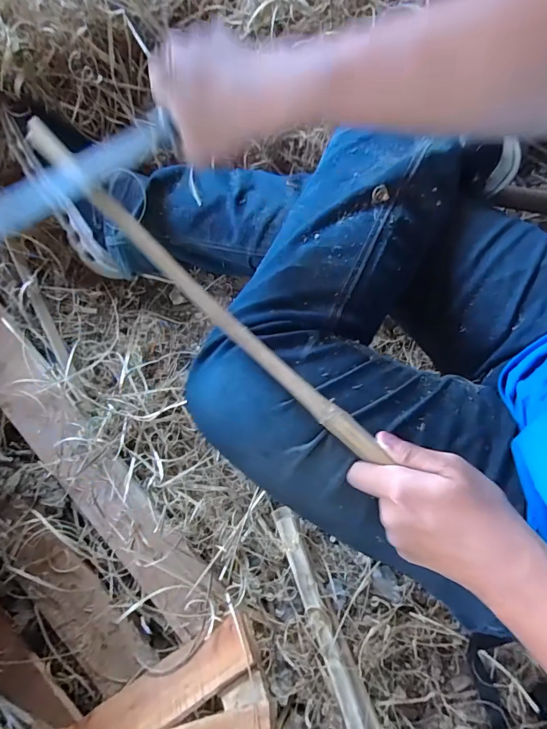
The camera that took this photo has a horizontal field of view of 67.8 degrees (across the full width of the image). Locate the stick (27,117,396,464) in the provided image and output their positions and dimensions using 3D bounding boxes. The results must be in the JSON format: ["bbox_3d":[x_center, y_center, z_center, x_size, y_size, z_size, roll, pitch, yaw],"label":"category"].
[{"bbox_3d":[-0.059,-0.059,0.323,0.376,0.022,0.019,44,81,2],"label":"stick"}]

